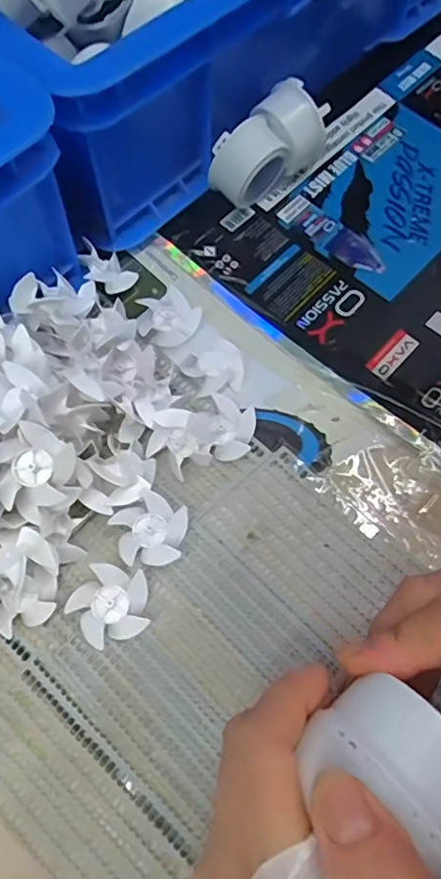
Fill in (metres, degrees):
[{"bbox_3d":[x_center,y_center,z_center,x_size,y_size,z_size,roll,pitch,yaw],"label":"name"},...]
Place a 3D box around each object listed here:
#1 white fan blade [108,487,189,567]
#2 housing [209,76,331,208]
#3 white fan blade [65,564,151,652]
[{"bbox_3d":[-0.037,0.048,0.290,0.037,0.015,0.038,9,67,2],"label":"white fan blade"},{"bbox_3d":[0.033,-0.190,0.366,0.047,0.057,0.071,35,71,12],"label":"housing"},{"bbox_3d":[-0.055,0.082,0.275,0.038,0.014,0.037,1,67,-1],"label":"white fan blade"}]

